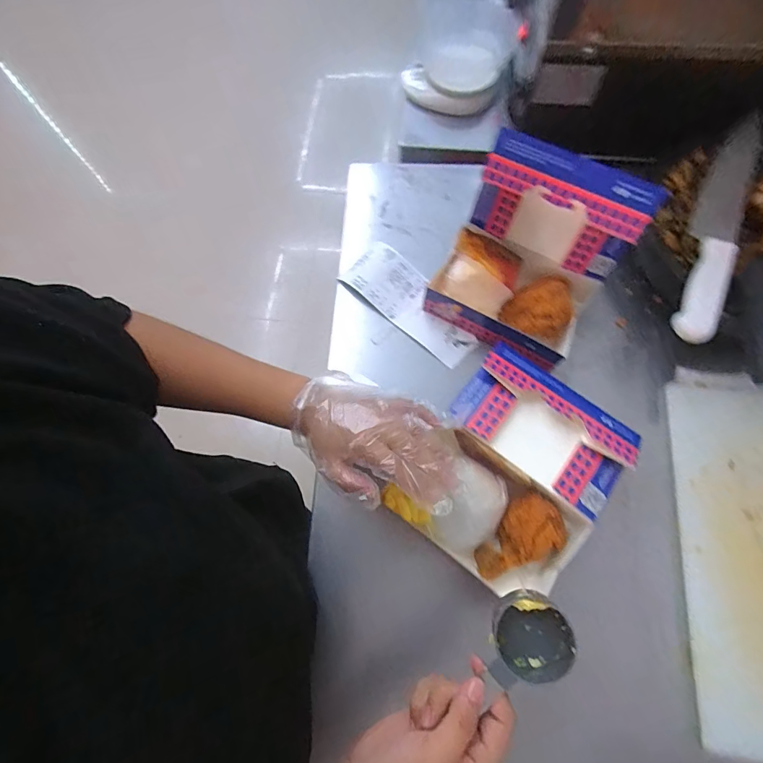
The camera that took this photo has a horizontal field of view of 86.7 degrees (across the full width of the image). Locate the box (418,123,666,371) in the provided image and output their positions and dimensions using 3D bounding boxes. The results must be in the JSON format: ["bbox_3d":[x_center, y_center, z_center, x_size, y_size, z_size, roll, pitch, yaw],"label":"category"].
[{"bbox_3d":[0.165,-0.138,0.455,0.169,0.150,0.162,31,75,12],"label":"box"}]

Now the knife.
[{"bbox_3d":[0.386,-0.187,0.460,0.045,0.025,0.322,24,73,10],"label":"knife"}]

